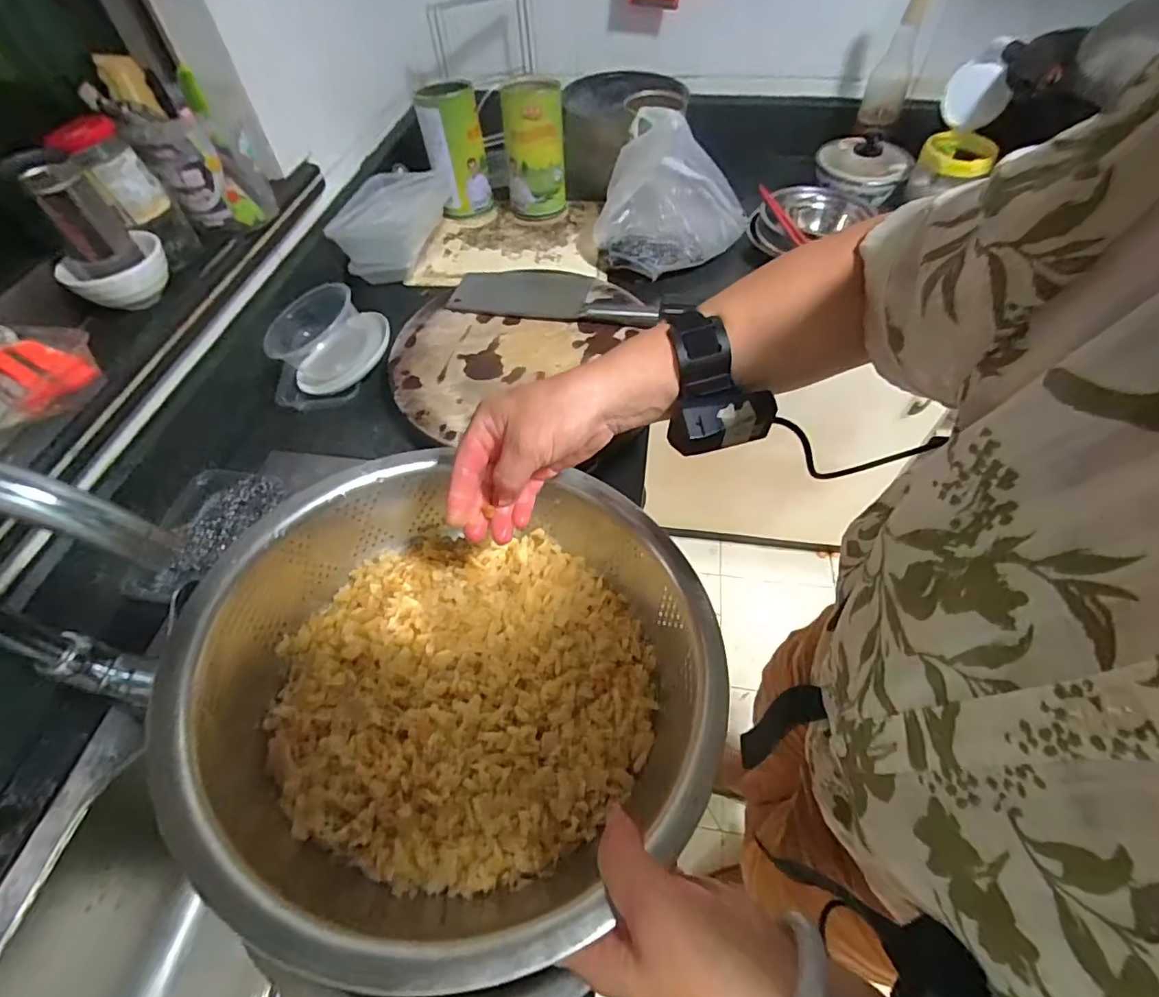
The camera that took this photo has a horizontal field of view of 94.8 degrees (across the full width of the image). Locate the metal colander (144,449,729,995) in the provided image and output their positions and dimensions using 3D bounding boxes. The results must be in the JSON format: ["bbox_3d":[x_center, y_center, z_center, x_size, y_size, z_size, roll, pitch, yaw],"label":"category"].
[{"bbox_3d":[-0.064,0.106,0.356,0.305,0.112,0.299,4,57,4],"label":"metal colander"}]

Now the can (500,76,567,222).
[{"bbox_3d":[-0.076,-0.607,0.926,0.099,0.182,0.116,-2,57,0],"label":"can"}]

